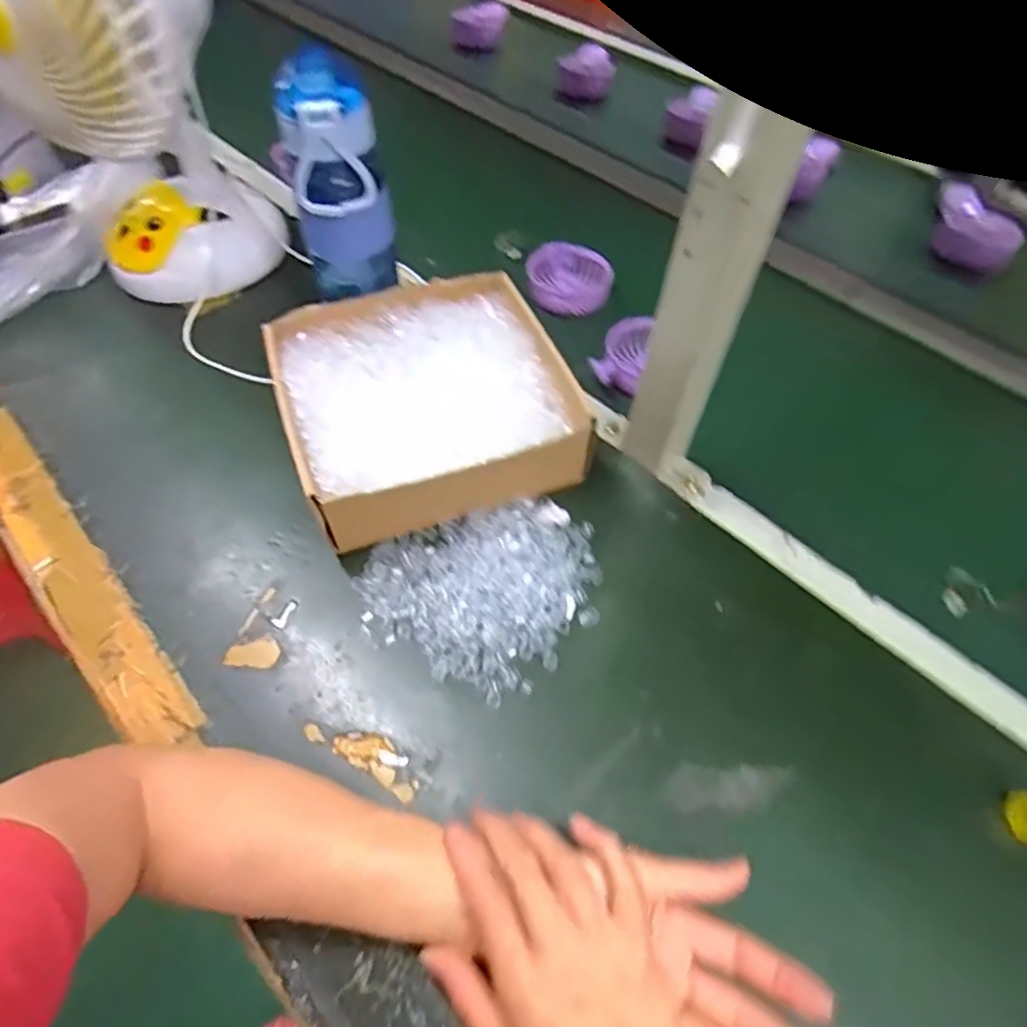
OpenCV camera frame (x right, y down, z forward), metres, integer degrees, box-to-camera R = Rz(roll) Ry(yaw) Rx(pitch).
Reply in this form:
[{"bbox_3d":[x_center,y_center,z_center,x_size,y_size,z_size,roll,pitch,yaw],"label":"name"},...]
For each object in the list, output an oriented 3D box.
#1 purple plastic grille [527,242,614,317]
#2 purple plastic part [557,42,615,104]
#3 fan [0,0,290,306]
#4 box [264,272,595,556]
[{"bbox_3d":[0.061,-0.259,0.694,0.086,0.038,0.077,-3,55,-4],"label":"purple plastic grille"},{"bbox_3d":[0.118,-0.721,1.032,0.090,0.057,0.071,7,54,2],"label":"purple plastic part"},{"bbox_3d":[-0.334,-0.359,0.537,0.179,0.334,0.188,-27,60,-20],"label":"fan"},{"bbox_3d":[-0.073,-0.092,0.514,0.208,0.065,0.207,-17,57,-14],"label":"box"}]

